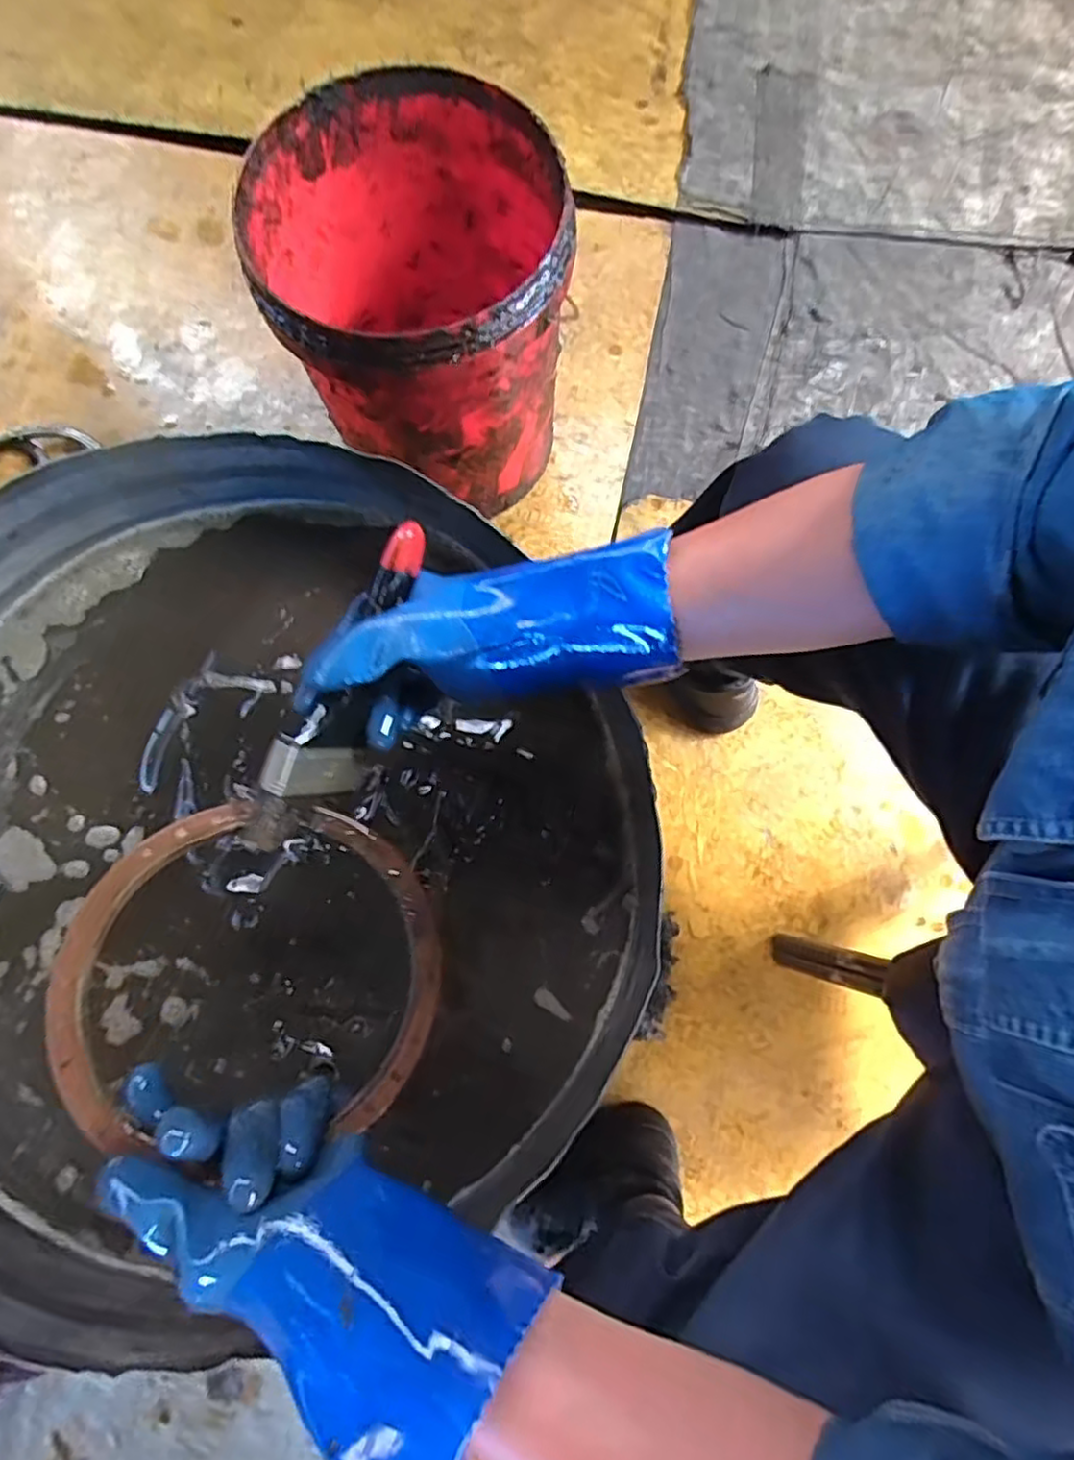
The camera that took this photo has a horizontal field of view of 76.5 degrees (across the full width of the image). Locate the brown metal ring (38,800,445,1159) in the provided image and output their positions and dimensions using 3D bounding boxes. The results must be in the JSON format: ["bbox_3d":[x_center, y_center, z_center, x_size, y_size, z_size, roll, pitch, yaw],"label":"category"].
[{"bbox_3d":[-0.152,0.123,0.370,0.198,0.012,0.167,1,67,-12],"label":"brown metal ring"}]

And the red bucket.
[{"bbox_3d":[-0.119,-0.432,0.718,0.282,0.262,0.288,0,79,1],"label":"red bucket"}]

